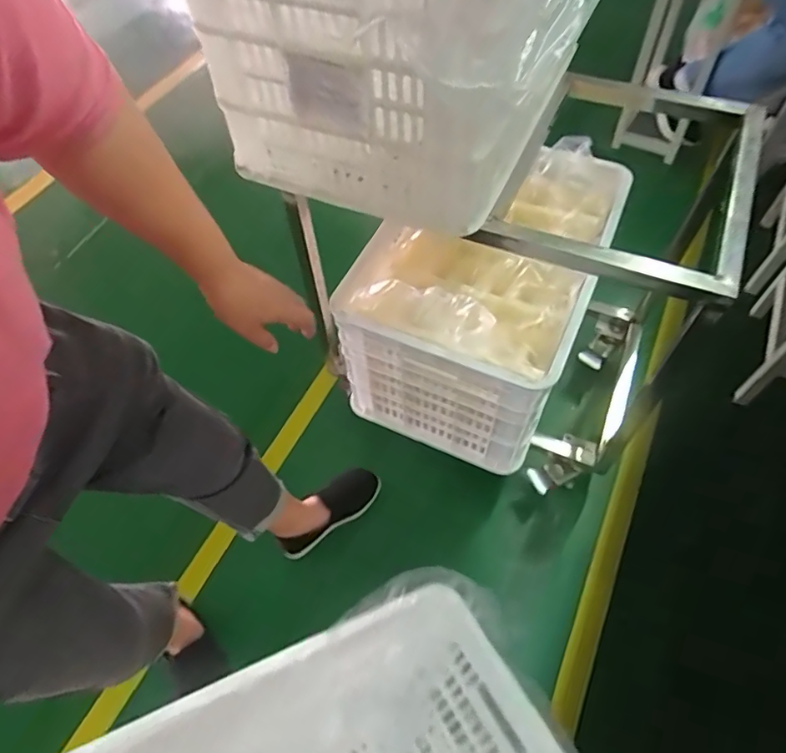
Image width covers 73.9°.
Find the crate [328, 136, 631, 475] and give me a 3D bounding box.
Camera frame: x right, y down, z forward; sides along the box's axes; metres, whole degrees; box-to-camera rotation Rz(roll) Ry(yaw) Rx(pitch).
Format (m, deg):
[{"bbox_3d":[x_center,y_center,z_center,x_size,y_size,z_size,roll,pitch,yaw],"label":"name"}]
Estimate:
[{"bbox_3d":[0.174,-0.159,0.991,0.344,0.336,0.521,21,61,16],"label":"crate"}]

